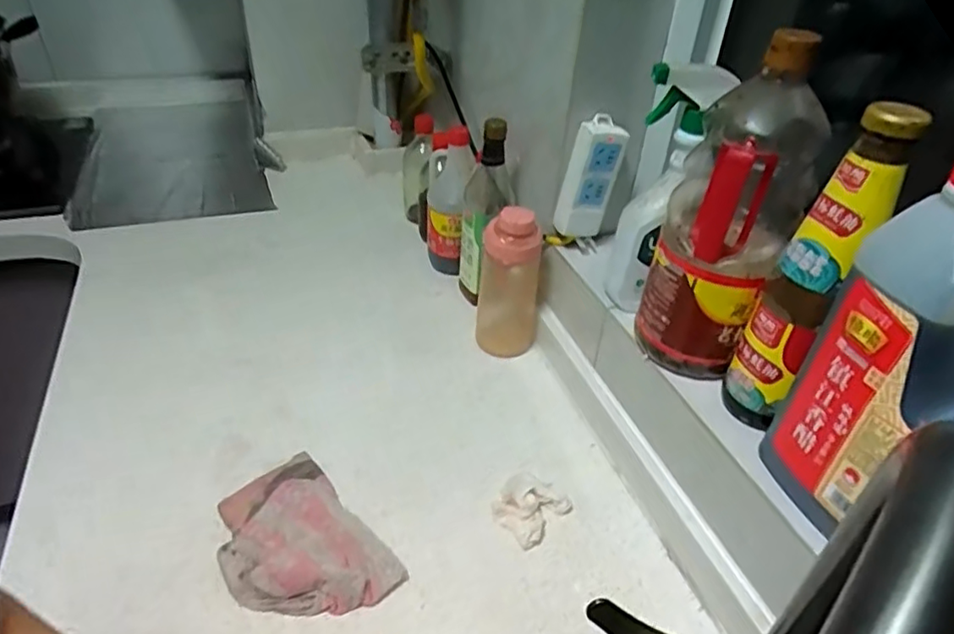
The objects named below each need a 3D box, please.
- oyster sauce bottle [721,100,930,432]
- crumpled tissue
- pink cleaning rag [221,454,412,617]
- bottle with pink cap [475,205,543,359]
[{"bbox_3d":[0.247,-0.023,0.461,0.062,0.254,0.060,18,37,23],"label":"oyster sauce bottle"},{"bbox_3d":[0.049,0.184,0.598,0.063,0.025,0.065,31,41,29],"label":"crumpled tissue"},{"bbox_3d":[-0.164,0.200,0.550,0.119,0.031,0.175,-25,46,-37],"label":"pink cleaning rag"},{"bbox_3d":[0.041,-0.045,0.753,0.076,0.189,0.070,10,38,5],"label":"bottle with pink cap"}]

